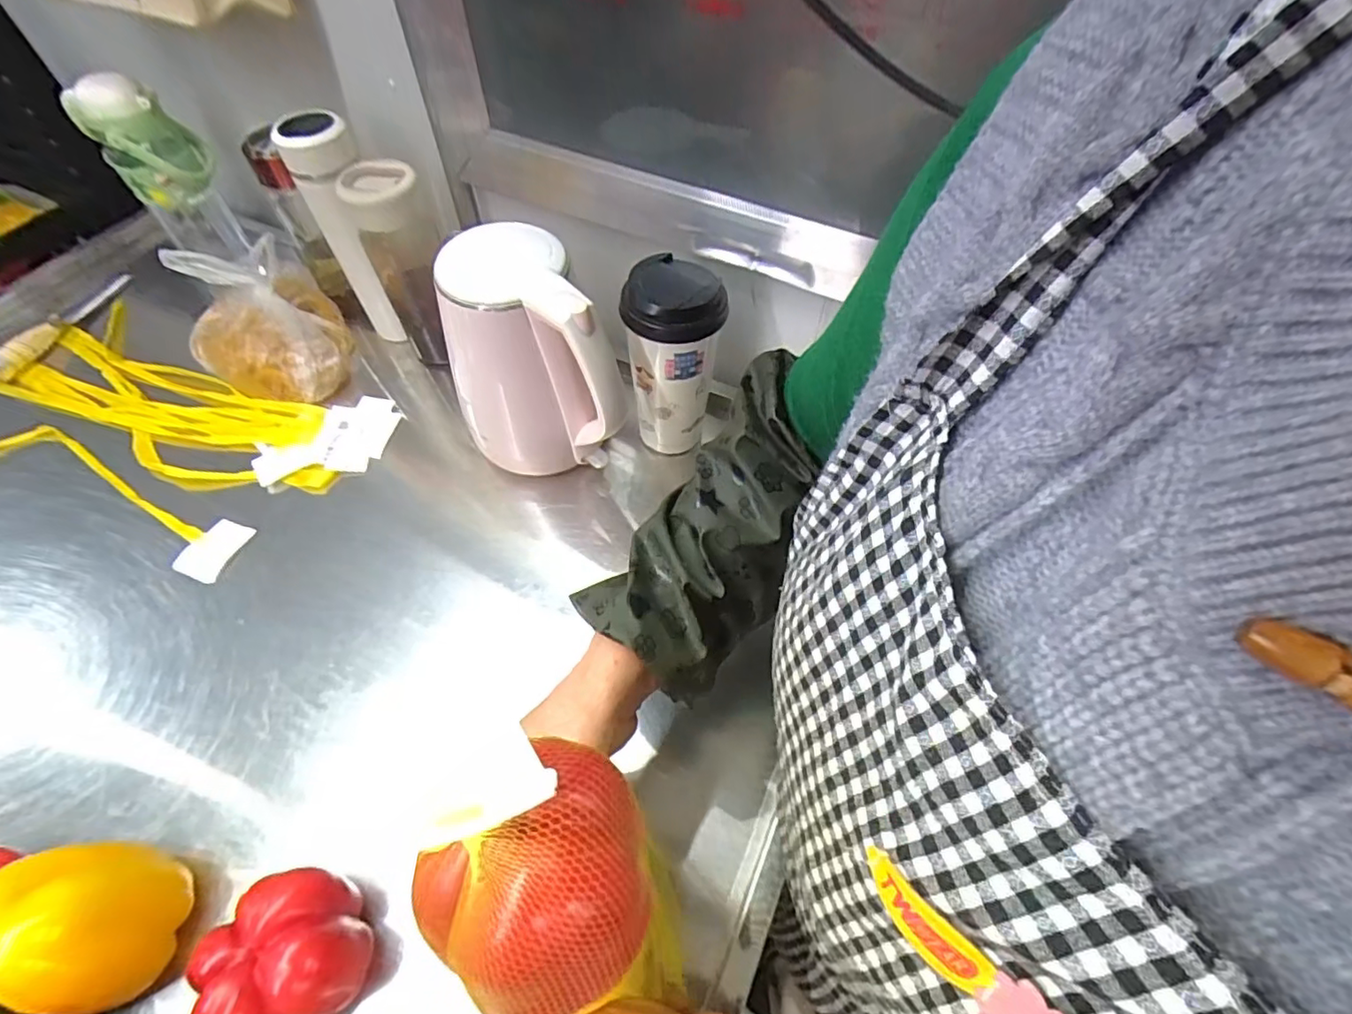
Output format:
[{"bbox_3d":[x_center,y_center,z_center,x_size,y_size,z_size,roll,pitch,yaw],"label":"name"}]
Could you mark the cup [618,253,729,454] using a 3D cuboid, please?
[{"bbox_3d":[-0.006,-0.135,0.561,0.085,0.182,0.079,1,56,-2],"label":"cup"}]

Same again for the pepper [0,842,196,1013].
[{"bbox_3d":[-0.357,0.253,0.365,0.073,0.108,0.087,-3,57,-5],"label":"pepper"}]

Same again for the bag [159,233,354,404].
[{"bbox_3d":[-0.462,-0.204,0.671,0.152,0.077,0.213,-35,64,-23],"label":"bag"}]

